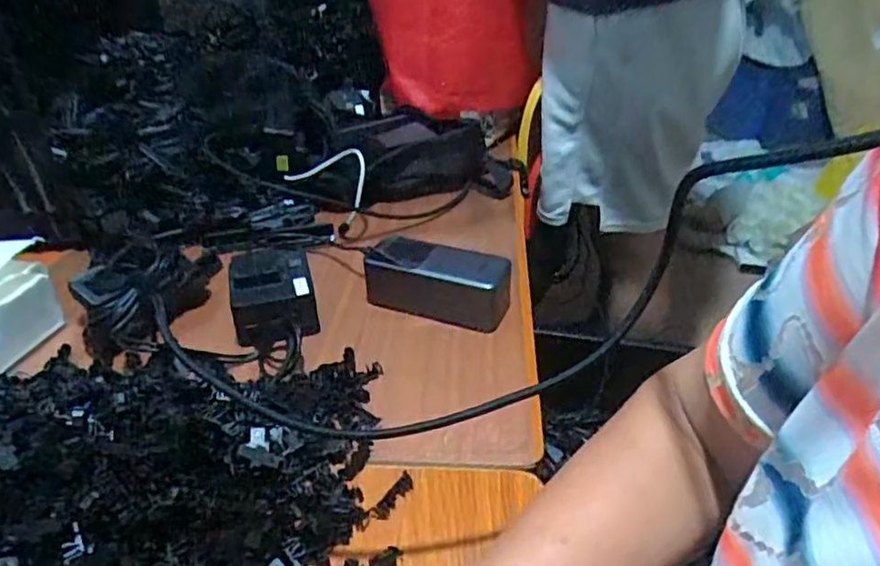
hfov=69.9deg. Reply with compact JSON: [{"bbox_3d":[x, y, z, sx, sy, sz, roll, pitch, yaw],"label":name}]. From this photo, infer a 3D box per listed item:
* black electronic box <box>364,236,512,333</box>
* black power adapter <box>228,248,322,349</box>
[{"bbox_3d":[0.001,-0.003,0.583,0.130,0.054,0.046,13,38,18],"label":"black electronic box"},{"bbox_3d":[-0.149,0.011,0.567,0.069,0.053,0.070,-8,36,-11],"label":"black power adapter"}]

